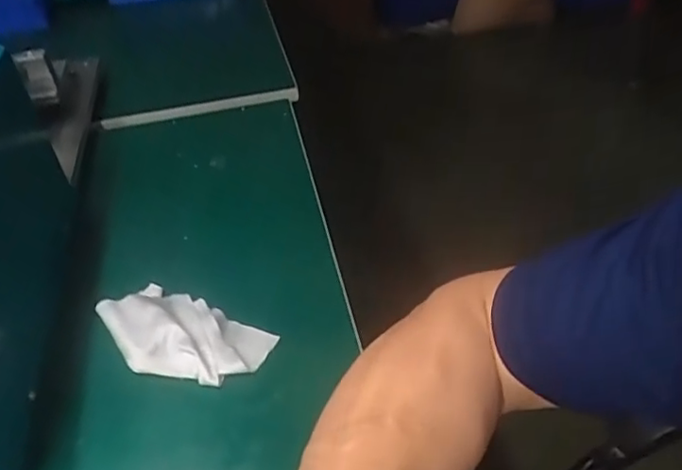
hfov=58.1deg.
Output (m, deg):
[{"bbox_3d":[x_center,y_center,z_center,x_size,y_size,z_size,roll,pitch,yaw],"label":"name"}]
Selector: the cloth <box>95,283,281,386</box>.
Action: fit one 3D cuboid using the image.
[{"bbox_3d":[-0.116,0.070,0.444,0.124,0.024,0.069,19,45,25],"label":"cloth"}]

